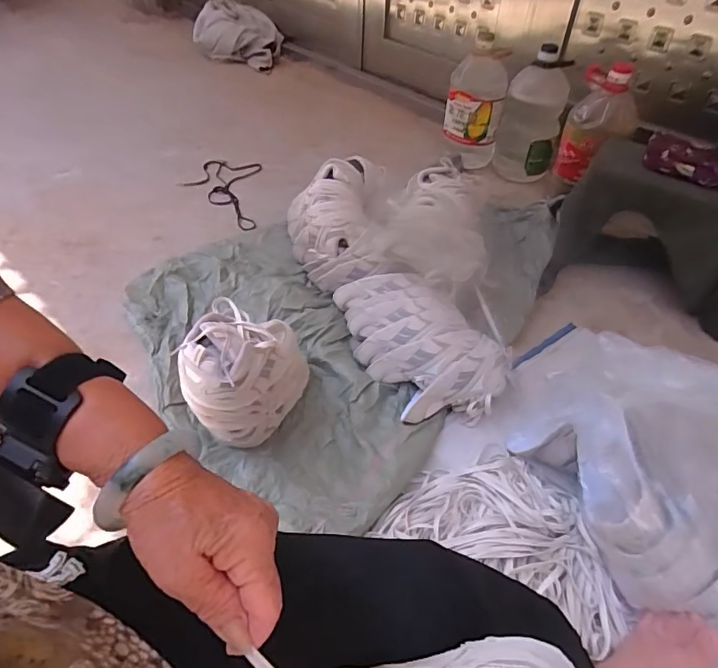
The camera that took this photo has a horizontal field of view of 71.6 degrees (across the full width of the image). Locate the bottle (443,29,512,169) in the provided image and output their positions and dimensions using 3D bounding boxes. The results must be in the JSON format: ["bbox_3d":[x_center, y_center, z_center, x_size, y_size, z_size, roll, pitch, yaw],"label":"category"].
[{"bbox_3d":[0.338,-0.666,1.448,0.160,0.329,0.134,14,46,11],"label":"bottle"}]

